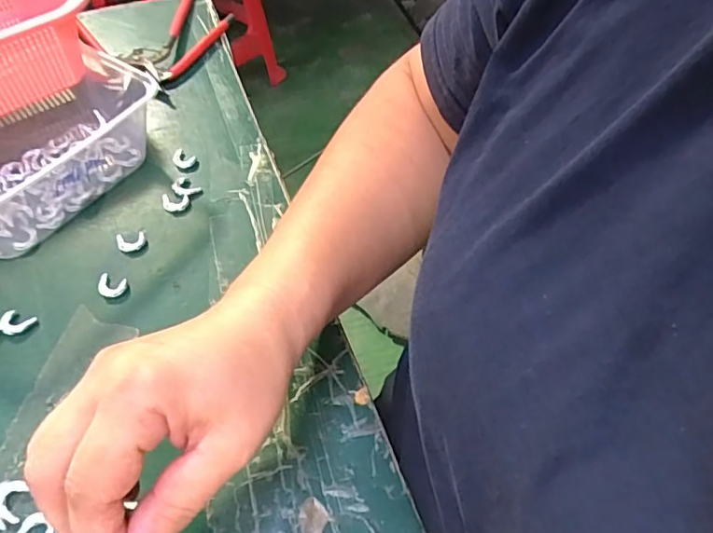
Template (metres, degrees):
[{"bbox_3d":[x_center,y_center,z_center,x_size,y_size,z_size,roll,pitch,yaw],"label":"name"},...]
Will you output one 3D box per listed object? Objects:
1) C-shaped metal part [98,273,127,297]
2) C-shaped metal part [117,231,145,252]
[{"bbox_3d":[-0.152,0.012,0.345,0.019,0.004,0.016,14,53,7],"label":"C-shaped metal part"},{"bbox_3d":[-0.149,-0.018,0.366,0.018,0.004,0.015,-10,54,-11],"label":"C-shaped metal part"}]

